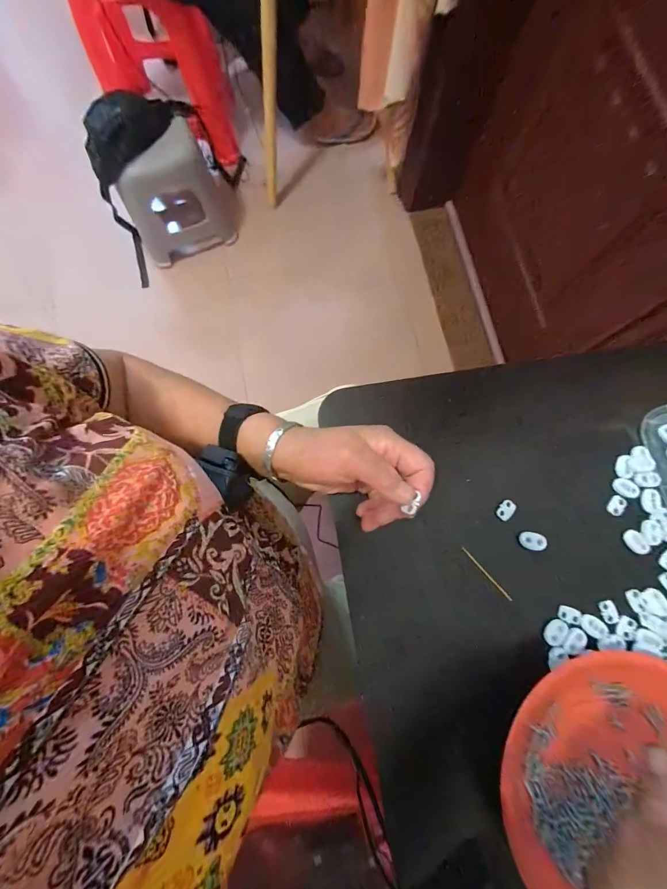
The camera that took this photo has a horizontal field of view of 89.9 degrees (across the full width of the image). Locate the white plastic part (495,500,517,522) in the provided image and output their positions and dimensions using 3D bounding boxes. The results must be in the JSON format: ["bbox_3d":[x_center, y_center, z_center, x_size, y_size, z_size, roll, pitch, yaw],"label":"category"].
[{"bbox_3d":[0.159,0.060,0.307,0.013,0.004,0.020,39,81,6],"label":"white plastic part"}]

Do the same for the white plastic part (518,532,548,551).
[{"bbox_3d":[0.179,0.087,0.299,0.024,0.006,0.015,10,80,1],"label":"white plastic part"}]

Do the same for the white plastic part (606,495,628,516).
[{"bbox_3d":[0.264,0.057,0.311,0.013,0.005,0.019,35,81,5],"label":"white plastic part"}]

